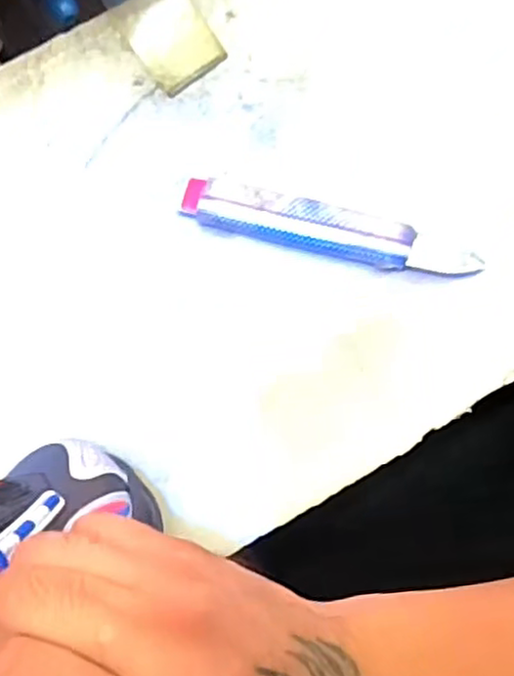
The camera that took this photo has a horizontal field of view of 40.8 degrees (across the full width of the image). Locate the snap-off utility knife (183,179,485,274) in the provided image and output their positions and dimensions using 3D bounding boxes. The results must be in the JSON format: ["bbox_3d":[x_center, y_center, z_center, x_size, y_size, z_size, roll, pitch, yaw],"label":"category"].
[{"bbox_3d":[0.041,-0.058,0.374,0.161,0.013,0.028,14,82,1],"label":"snap-off utility knife"}]

